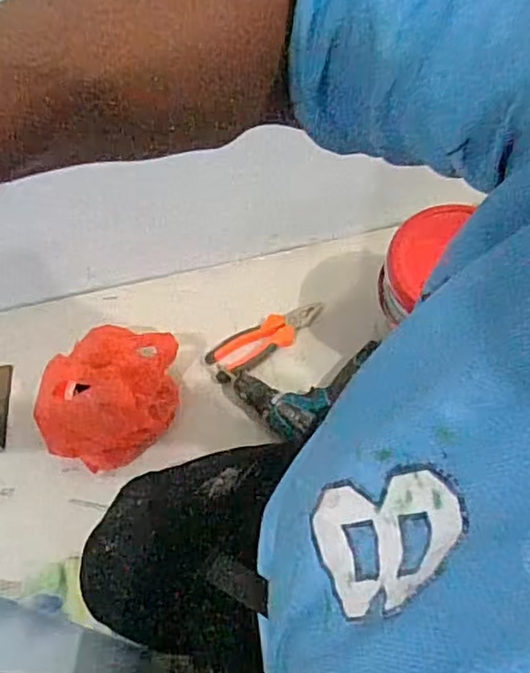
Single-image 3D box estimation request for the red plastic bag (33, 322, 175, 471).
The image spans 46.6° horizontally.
[{"bbox_3d":[-0.206,0.073,0.833,0.158,0.144,0.186,12,64,8],"label":"red plastic bag"}]

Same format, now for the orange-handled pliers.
[{"bbox_3d":[0.003,0.001,0.936,0.187,0.020,0.060,-27,65,-12],"label":"orange-handled pliers"}]

